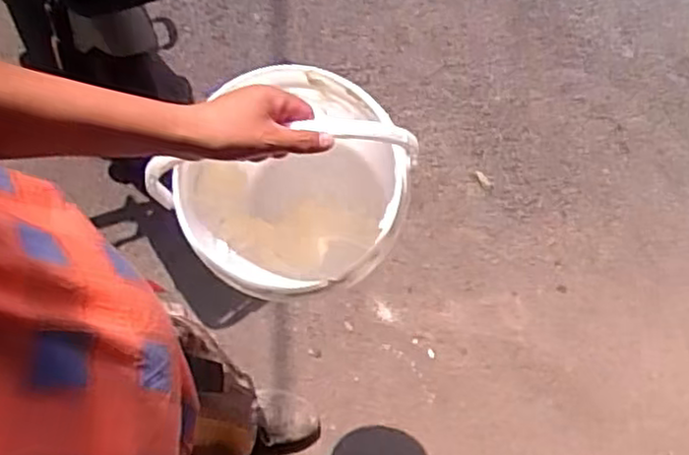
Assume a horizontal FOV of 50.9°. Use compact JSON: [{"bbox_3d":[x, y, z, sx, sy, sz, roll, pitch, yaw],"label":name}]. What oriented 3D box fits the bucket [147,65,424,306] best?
[{"bbox_3d":[-0.051,-0.044,0.843,0.236,0.393,0.269,25,73,6],"label":"bucket"}]

